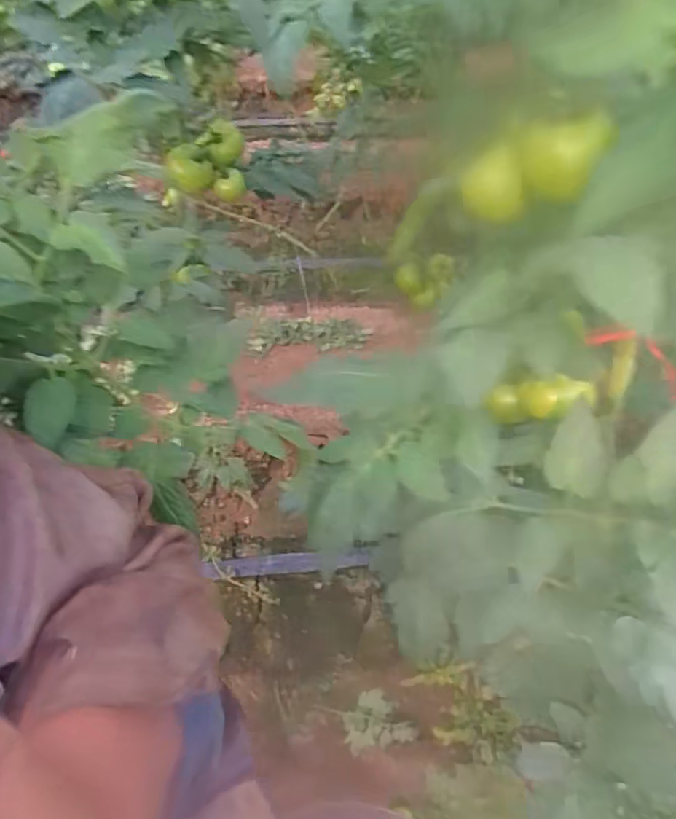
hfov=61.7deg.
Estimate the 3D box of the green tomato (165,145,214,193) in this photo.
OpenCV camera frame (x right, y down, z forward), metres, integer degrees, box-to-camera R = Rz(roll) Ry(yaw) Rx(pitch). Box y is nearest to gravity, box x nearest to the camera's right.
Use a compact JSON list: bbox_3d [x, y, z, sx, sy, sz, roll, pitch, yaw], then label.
[{"bbox_3d":[-0.260,-0.418,0.987,0.070,0.064,0.081,-17,53,-14],"label":"green tomato"}]

